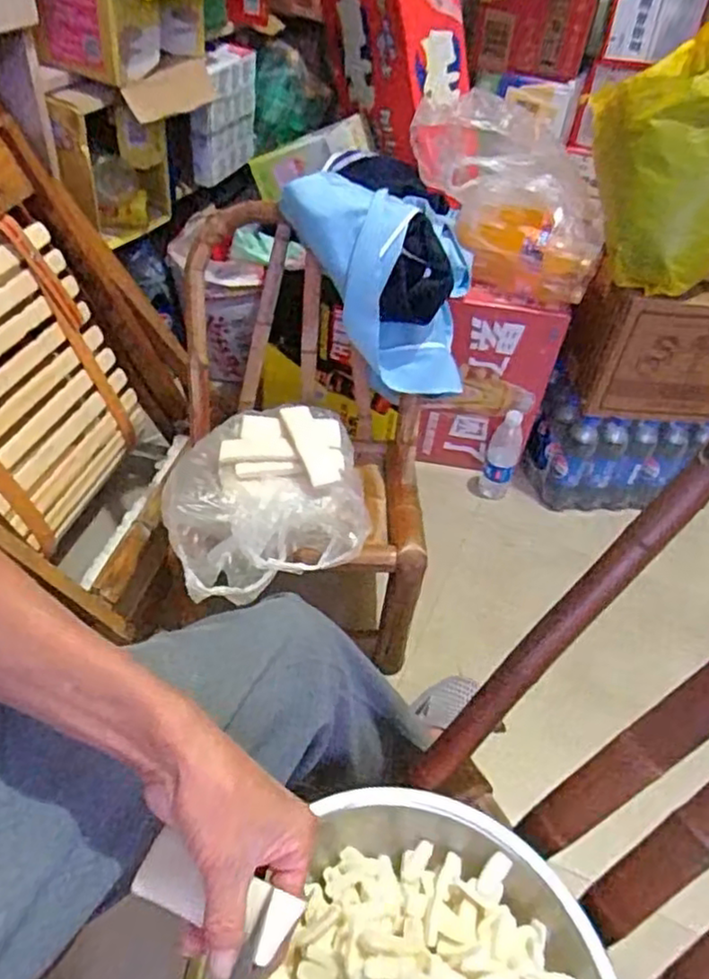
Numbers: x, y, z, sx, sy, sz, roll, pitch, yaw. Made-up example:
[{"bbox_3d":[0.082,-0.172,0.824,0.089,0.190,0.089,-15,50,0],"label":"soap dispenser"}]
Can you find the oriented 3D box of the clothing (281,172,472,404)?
[{"bbox_3d":[0.041,-0.286,0.990,0.277,0.242,0.121,31,50,22],"label":"clothing"}]

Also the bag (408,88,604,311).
[{"bbox_3d":[0.267,-0.541,1.243,0.196,0.218,0.468,-19,68,-23],"label":"bag"}]

